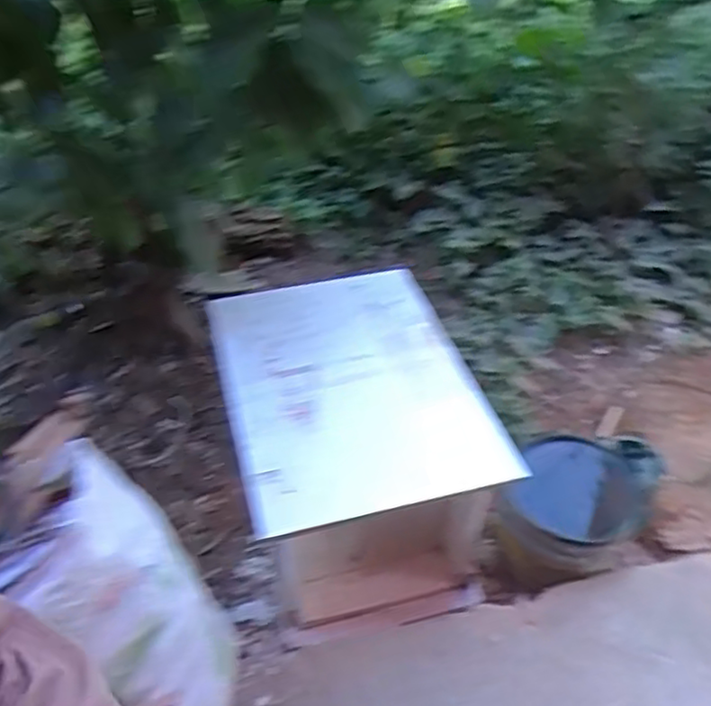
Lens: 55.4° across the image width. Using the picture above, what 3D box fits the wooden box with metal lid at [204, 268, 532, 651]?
[{"bbox_3d":[-0.009,0.231,1.750,0.567,0.490,0.743,-14,44,-9],"label":"wooden box with metal lid"}]

